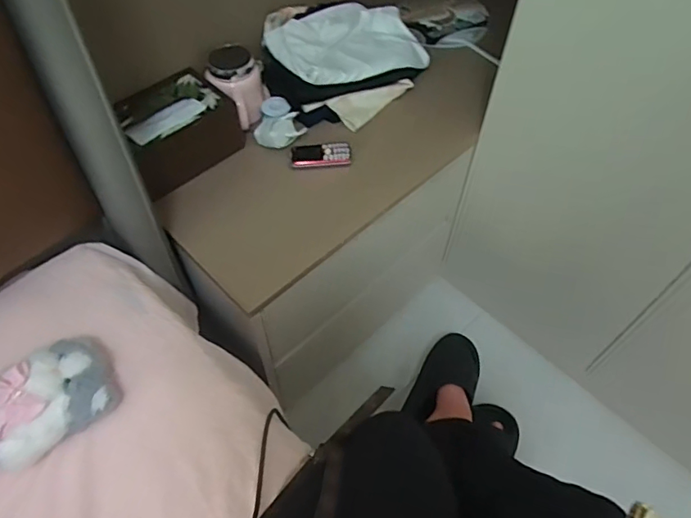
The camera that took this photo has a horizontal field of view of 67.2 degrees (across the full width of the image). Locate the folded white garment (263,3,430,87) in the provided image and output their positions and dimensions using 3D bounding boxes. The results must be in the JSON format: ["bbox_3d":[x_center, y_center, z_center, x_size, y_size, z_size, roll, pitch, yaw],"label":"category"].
[{"bbox_3d":[0.010,-0.393,0.945,0.281,0.031,0.163,-24,74,-27],"label":"folded white garment"}]

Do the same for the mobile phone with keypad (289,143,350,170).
[{"bbox_3d":[-0.041,-0.174,0.877,0.100,0.017,0.047,-3,55,-3],"label":"mobile phone with keypad"}]

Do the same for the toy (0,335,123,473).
[{"bbox_3d":[-0.326,0.159,0.540,0.175,0.066,0.089,-36,63,-23],"label":"toy"}]

